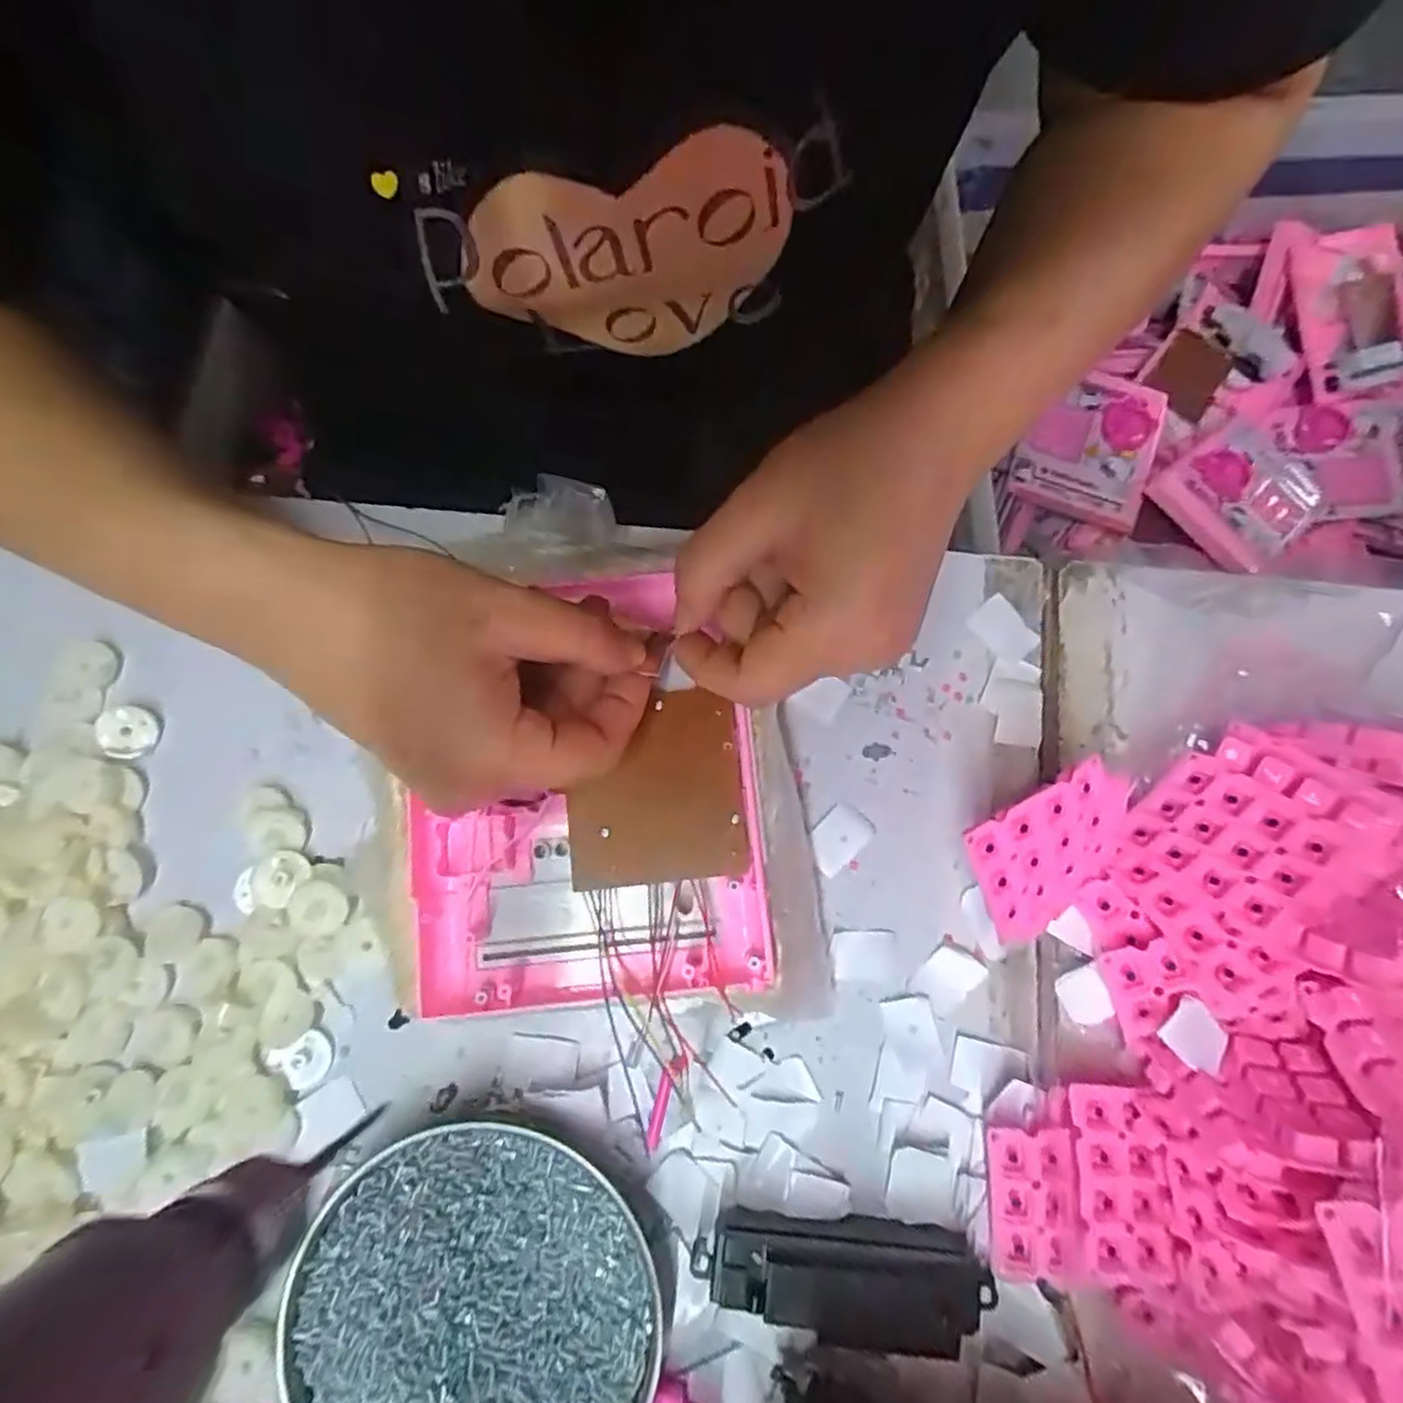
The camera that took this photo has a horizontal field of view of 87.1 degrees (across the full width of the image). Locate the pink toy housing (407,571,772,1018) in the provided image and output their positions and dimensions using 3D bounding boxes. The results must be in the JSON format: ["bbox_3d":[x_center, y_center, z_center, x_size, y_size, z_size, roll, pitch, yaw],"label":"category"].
[{"bbox_3d":[-0.045,0.033,0.293,0.131,0.019,0.161,-4,76,0],"label":"pink toy housing"}]

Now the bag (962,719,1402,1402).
[{"bbox_3d":[0.222,0.120,0.242,0.238,0.104,0.227,-7,79,-1],"label":"bag"}]

